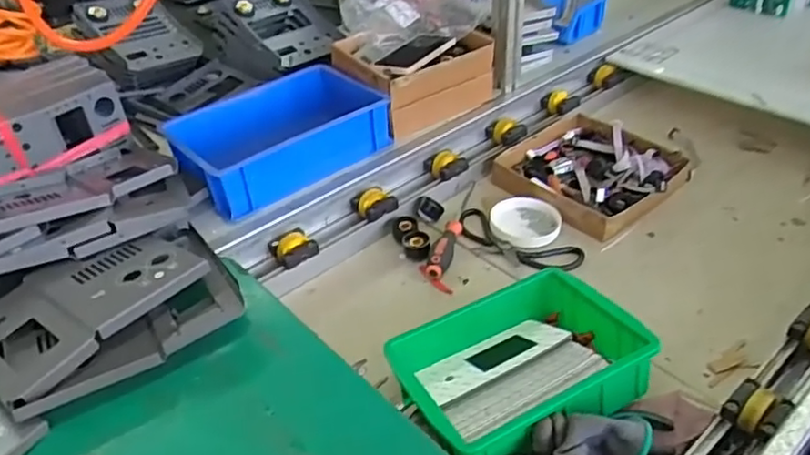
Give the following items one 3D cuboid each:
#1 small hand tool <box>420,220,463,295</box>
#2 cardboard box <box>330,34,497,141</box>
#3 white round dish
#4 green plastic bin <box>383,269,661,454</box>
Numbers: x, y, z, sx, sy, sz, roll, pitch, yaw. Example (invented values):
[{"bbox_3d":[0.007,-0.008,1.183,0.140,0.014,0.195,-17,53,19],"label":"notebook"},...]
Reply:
[{"bbox_3d":[0.051,0.032,0.901,0.045,0.034,0.126,4,38,11],"label":"small hand tool"},{"bbox_3d":[0.011,-0.268,1.081,0.228,0.093,0.197,-28,43,-28],"label":"cardboard box"},{"bbox_3d":[0.177,-0.012,0.951,0.099,0.020,0.106,-5,37,-1],"label":"white round dish"},{"bbox_3d":[0.119,0.145,0.687,0.237,0.067,0.179,-21,40,-21],"label":"green plastic bin"}]

